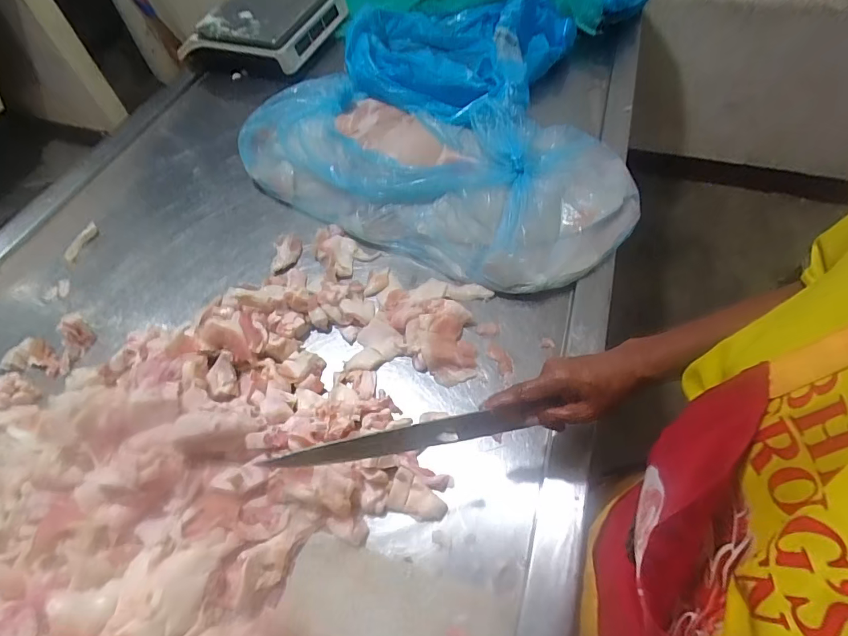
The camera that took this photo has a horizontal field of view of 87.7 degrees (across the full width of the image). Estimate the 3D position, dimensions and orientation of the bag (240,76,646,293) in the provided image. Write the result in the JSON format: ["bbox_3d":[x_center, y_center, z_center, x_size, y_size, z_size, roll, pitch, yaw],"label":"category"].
[{"bbox_3d":[0.006,-0.270,0.780,0.694,0.109,0.344,27,62,20],"label":"bag"}]

